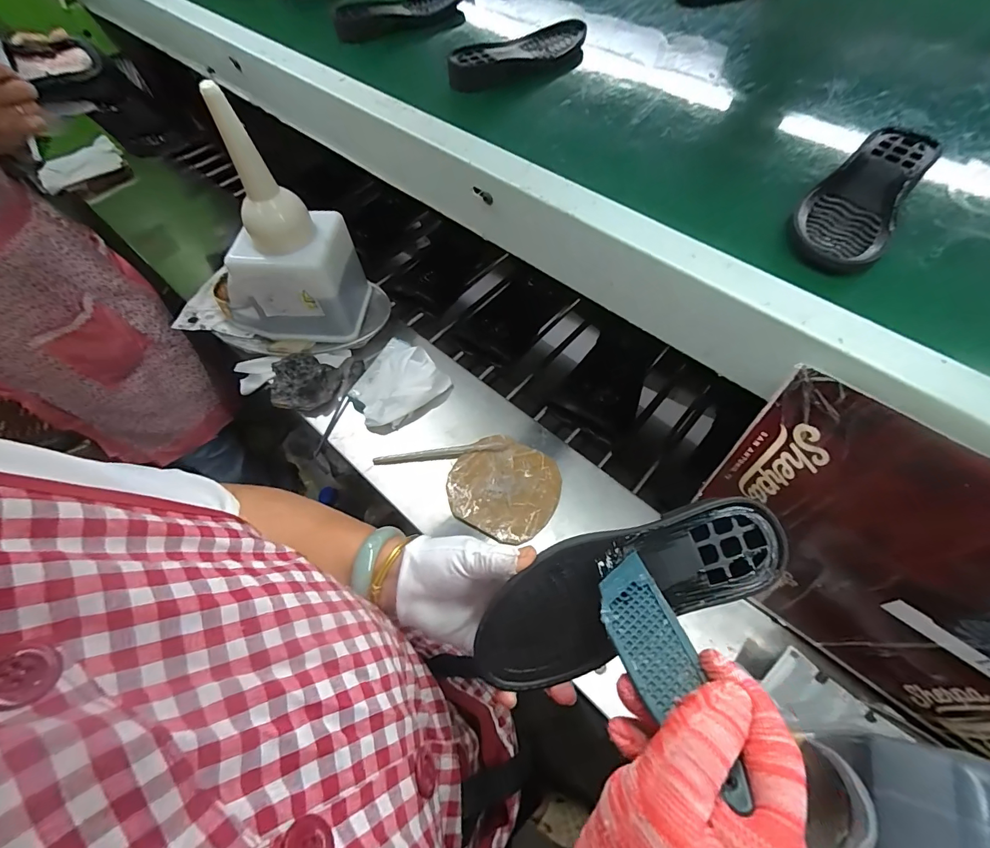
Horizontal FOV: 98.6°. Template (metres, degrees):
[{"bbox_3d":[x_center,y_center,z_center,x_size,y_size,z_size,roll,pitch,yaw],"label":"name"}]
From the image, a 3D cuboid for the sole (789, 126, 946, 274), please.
[{"bbox_3d":[0.324,-0.204,0.377,0.071,0.026,0.184,34,68,19],"label":"sole"}]

